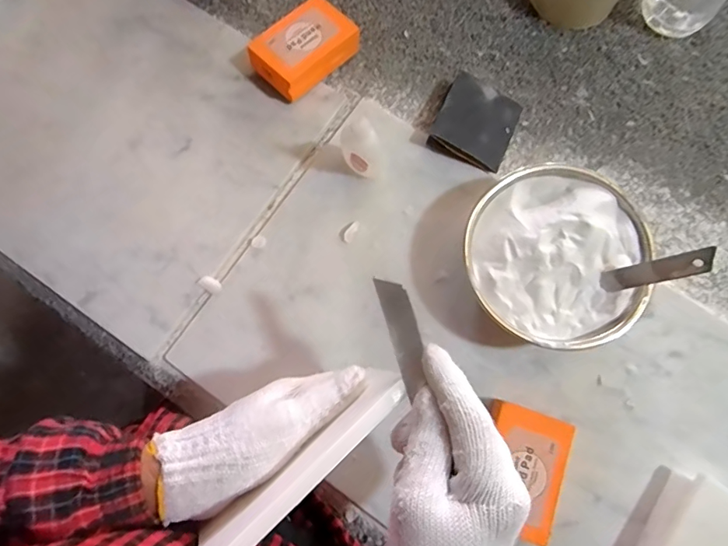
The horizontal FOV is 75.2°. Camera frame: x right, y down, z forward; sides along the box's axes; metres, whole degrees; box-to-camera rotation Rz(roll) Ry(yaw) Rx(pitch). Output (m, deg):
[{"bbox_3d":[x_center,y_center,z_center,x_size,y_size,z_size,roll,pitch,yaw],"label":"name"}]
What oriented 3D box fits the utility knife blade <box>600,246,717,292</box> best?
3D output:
[{"bbox_3d":[0.215,0.000,0.350,0.007,0.077,0.016,0,75,-39],"label":"utility knife blade"}]

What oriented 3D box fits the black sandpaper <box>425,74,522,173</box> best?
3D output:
[{"bbox_3d":[0.107,-0.141,0.447,0.070,0.034,0.081,27,79,5],"label":"black sandpaper"}]

